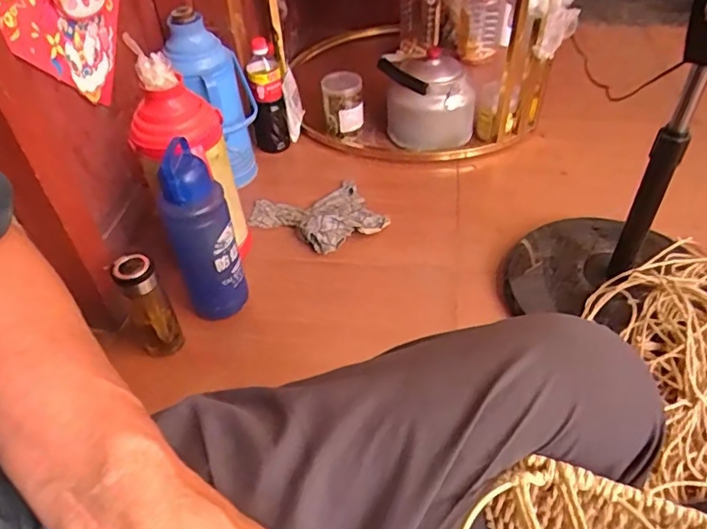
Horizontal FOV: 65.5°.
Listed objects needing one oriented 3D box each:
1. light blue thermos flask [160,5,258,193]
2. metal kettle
[{"bbox_3d":[-0.276,-0.329,1.140,0.115,0.358,0.129,23,50,25],"label":"light blue thermos flask"},{"bbox_3d":[0.170,-0.388,1.303,0.204,0.197,0.188,-3,44,0],"label":"metal kettle"}]

